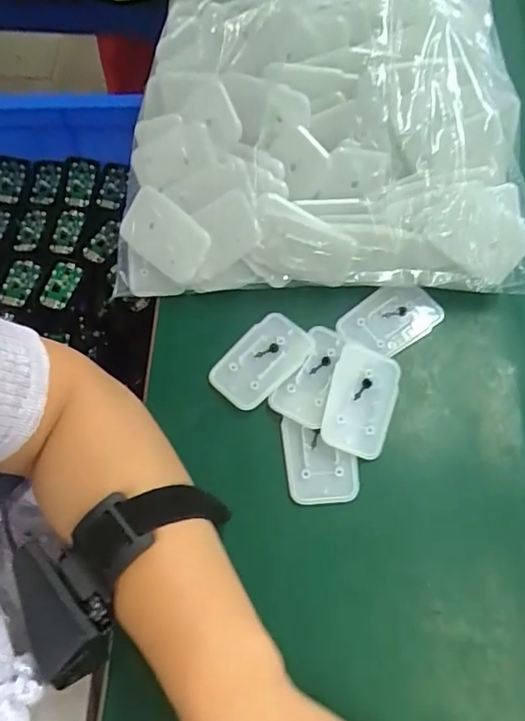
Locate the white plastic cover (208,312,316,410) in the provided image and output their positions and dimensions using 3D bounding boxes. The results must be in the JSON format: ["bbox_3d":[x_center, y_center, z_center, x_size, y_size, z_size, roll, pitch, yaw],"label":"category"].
[{"bbox_3d":[0.000,0.000,0.352,0.045,0.006,0.068,40,74,16],"label":"white plastic cover"}]

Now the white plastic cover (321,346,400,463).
[{"bbox_3d":[0.064,0.025,0.335,0.041,0.009,0.069,16,69,8],"label":"white plastic cover"}]

